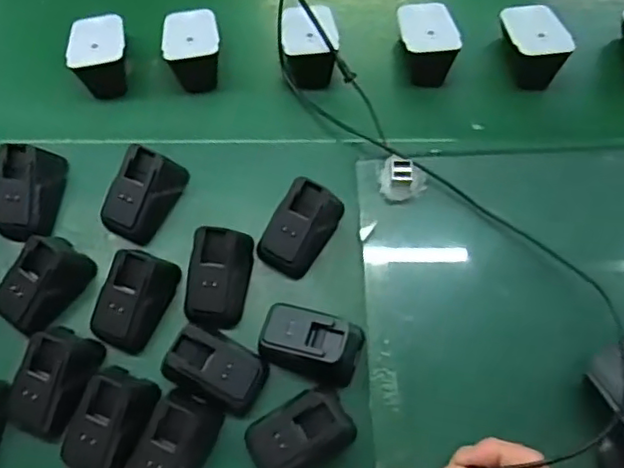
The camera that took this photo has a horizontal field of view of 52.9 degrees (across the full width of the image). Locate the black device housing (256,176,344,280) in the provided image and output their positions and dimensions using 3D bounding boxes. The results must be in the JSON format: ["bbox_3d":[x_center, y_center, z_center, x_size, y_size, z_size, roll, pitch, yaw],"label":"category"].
[{"bbox_3d":[-0.007,-0.008,0.460,0.037,0.043,0.070,32,72,14],"label":"black device housing"}]

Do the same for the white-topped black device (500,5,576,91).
[{"bbox_3d":[0.184,-0.156,0.527,0.050,0.045,0.072,-3,53,5],"label":"white-topped black device"}]

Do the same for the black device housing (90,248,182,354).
[{"bbox_3d":[-0.127,0.044,0.440,0.044,0.037,0.069,24,70,11],"label":"black device housing"}]

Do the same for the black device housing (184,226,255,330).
[{"bbox_3d":[-0.067,0.031,0.447,0.038,0.044,0.066,8,68,5],"label":"black device housing"}]

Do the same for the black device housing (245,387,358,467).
[{"bbox_3d":[-0.007,0.129,0.408,0.069,0.043,0.042,-30,70,-11],"label":"black device housing"}]

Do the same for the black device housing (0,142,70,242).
[{"bbox_3d":[-0.216,-0.032,0.470,0.043,0.042,0.071,4,67,3],"label":"black device housing"}]

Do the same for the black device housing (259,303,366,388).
[{"bbox_3d":[-0.002,0.074,0.428,0.071,0.039,0.046,16,69,8],"label":"black device housing"}]

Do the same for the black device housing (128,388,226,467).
[{"bbox_3d":[-0.090,0.139,0.403,0.037,0.039,0.069,24,70,11],"label":"black device housing"}]

